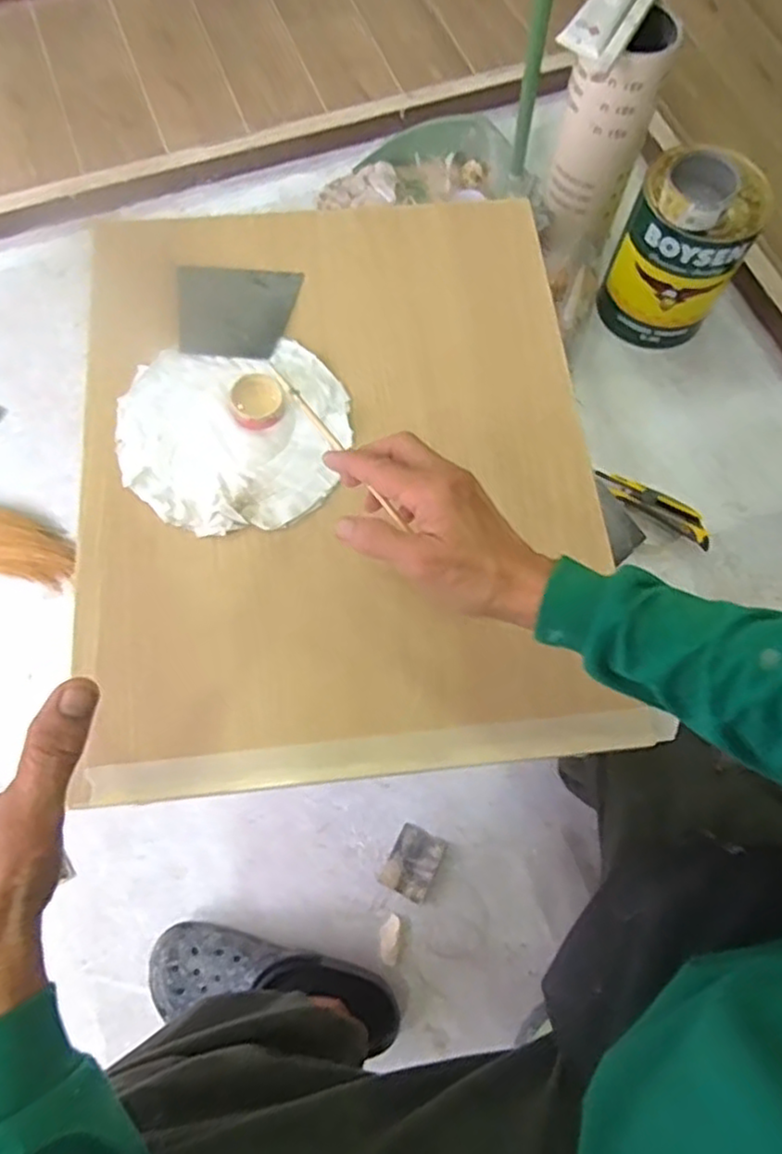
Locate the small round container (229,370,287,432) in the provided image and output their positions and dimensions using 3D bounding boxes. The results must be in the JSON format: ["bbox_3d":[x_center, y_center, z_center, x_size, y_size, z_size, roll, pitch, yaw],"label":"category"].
[{"bbox_3d":[-0.103,-0.137,0.529,0.041,0.022,0.038,-16,73,-6],"label":"small round container"}]

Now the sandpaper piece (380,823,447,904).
[{"bbox_3d":[0.025,0.322,0.772,0.053,0.004,0.071,26,72,9],"label":"sandpaper piece"}]

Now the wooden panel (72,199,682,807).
[{"bbox_3d":[-0.036,-0.101,0.541,0.388,0.020,0.491,-6,72,-3],"label":"wooden panel"}]

